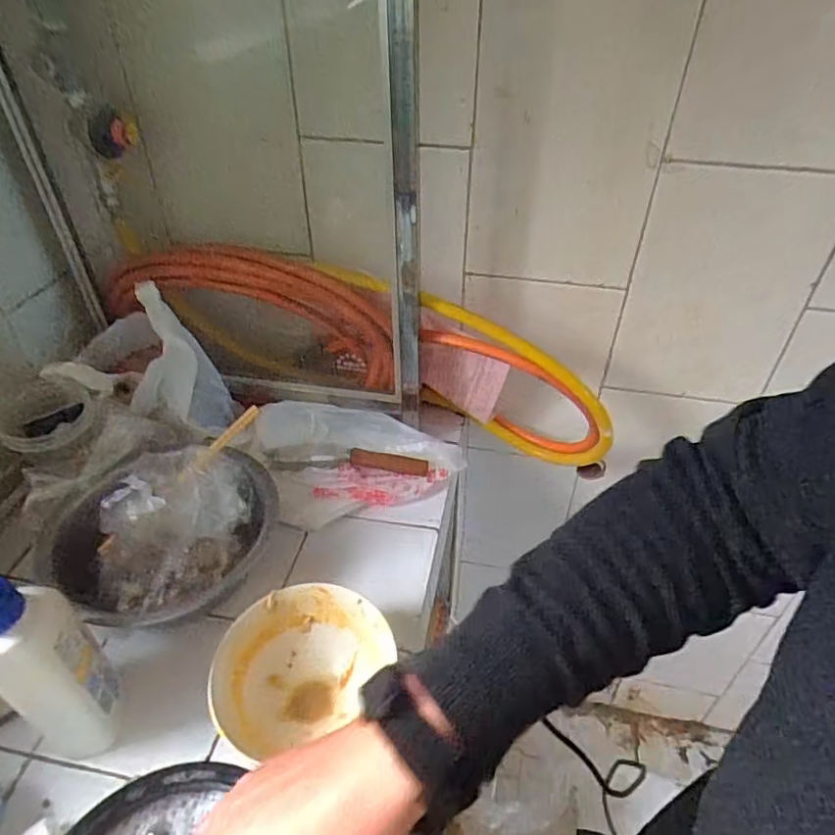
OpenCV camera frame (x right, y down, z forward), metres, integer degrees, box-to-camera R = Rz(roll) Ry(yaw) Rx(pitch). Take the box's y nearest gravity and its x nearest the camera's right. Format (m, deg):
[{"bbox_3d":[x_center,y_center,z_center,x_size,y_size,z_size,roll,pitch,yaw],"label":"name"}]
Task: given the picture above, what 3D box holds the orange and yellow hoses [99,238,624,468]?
[{"bbox_3d":[-0.082,-0.096,0.752,0.643,0.223,0.091,18,41,-1],"label":"orange and yellow hoses"}]

